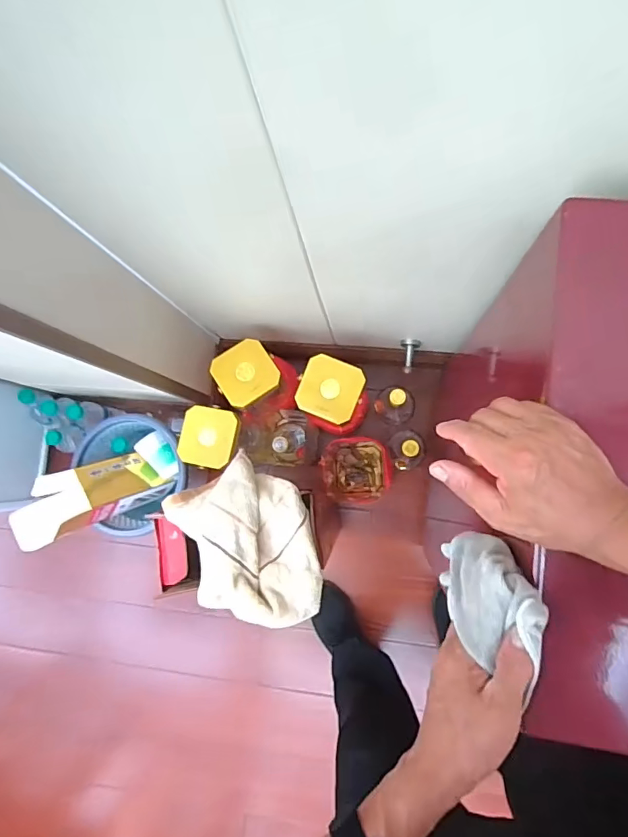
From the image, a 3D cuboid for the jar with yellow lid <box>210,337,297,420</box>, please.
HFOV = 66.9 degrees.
[{"bbox_3d":[-0.116,-0.070,1.052,0.132,0.240,0.140,-28,82,4],"label":"jar with yellow lid"}]

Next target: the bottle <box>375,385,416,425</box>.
[{"bbox_3d":[0.180,-0.038,1.035,0.089,0.178,0.090,-1,84,7],"label":"bottle"}]

